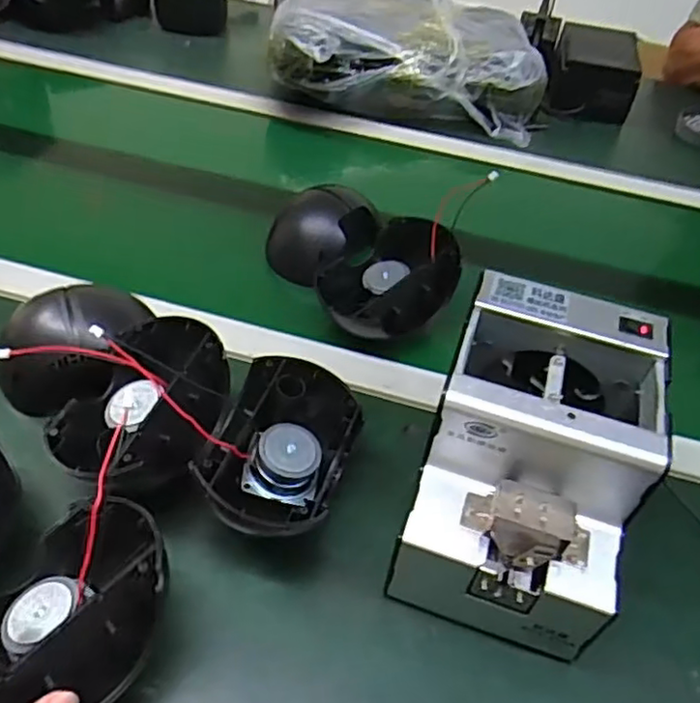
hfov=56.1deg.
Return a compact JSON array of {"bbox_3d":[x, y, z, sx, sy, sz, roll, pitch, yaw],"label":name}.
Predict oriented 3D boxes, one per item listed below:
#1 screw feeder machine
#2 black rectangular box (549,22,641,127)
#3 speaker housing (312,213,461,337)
[{"bbox_3d":[0.113,0.074,0.426,0.120,0.157,0.171,17,46,10],"label":"screw feeder machine"},{"bbox_3d":[0.371,-0.434,1.008,0.128,0.089,0.162,15,46,8],"label":"black rectangular box"},{"bbox_3d":[0.032,-0.065,0.579,0.125,0.054,0.092,-29,55,-30],"label":"speaker housing"}]

